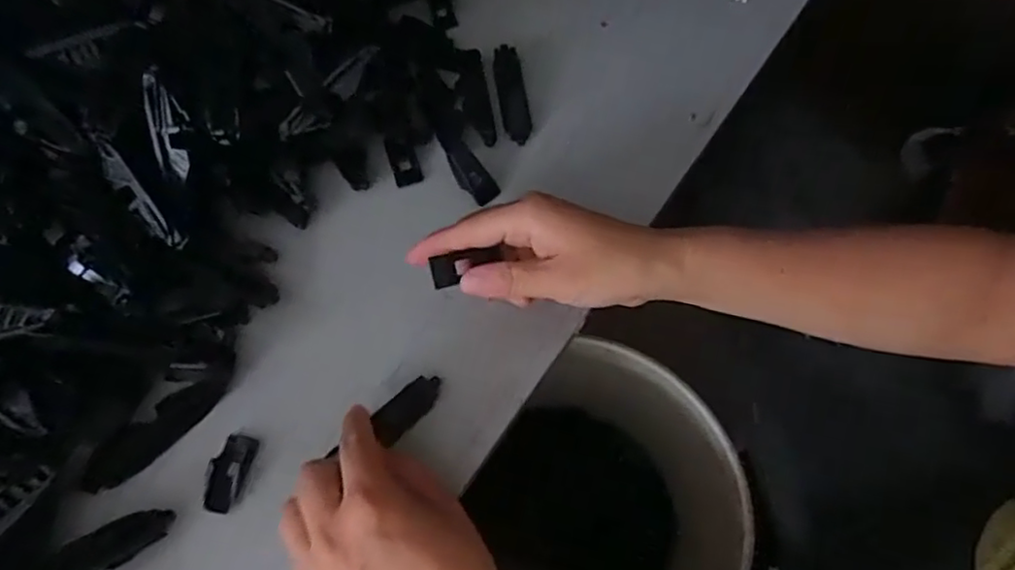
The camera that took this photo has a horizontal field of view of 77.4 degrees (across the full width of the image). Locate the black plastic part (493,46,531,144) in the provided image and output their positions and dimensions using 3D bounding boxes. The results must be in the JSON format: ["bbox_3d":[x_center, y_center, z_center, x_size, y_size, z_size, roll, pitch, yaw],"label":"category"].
[{"bbox_3d":[0.003,-0.133,0.438,0.020,0.013,0.076,-9,66,-3],"label":"black plastic part"}]

